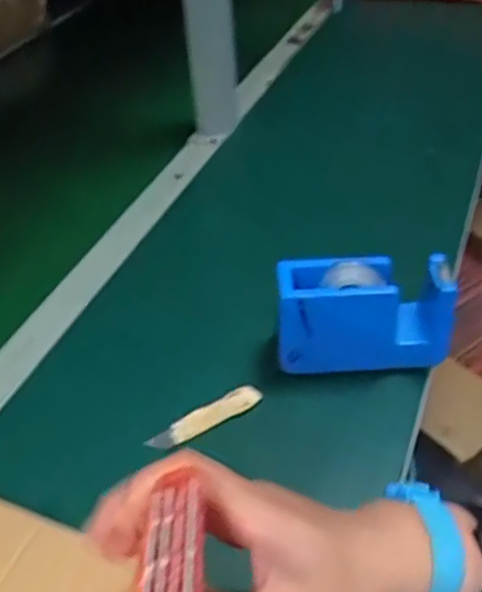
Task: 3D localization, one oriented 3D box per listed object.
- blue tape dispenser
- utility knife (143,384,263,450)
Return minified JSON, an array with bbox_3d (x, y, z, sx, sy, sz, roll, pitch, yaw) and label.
[{"bbox_3d":[0.094,0.013,0.525,0.128,0.073,0.049,-2,41,2],"label":"blue tape dispenser"},{"bbox_3d":[-0.026,0.091,0.510,0.087,0.014,0.019,-22,44,-20],"label":"utility knife"}]

